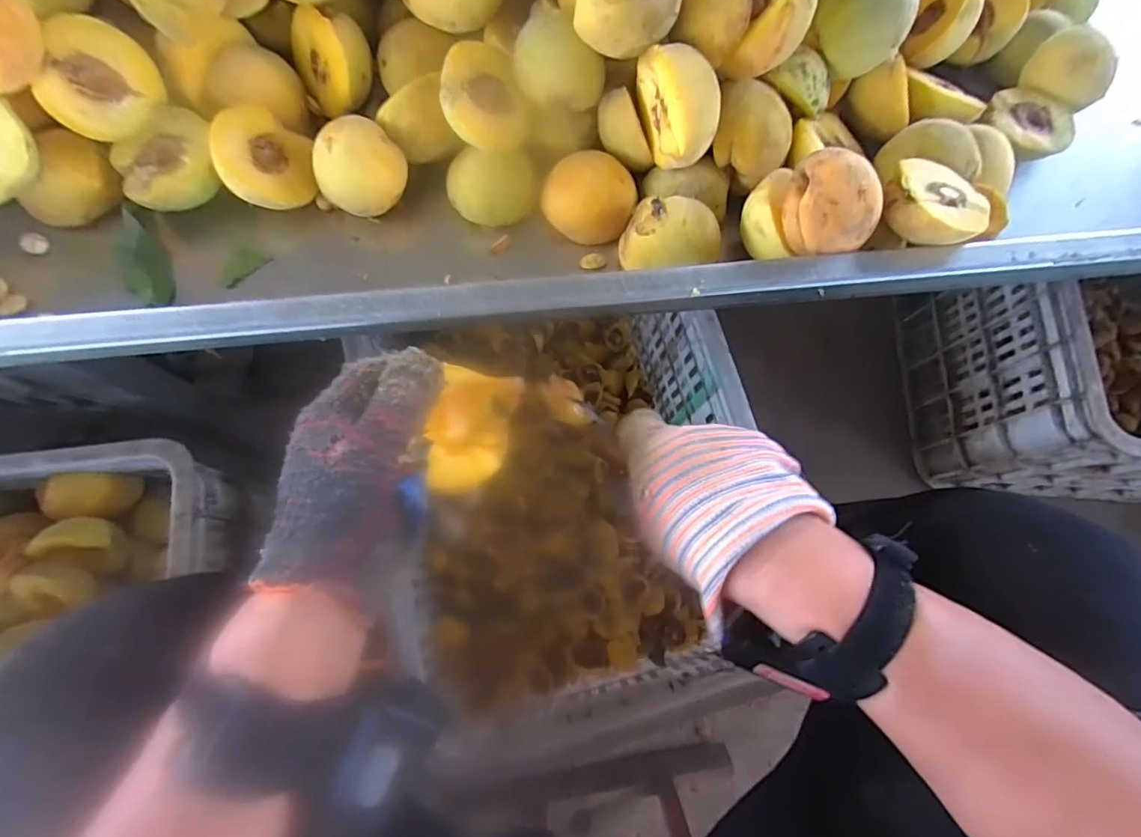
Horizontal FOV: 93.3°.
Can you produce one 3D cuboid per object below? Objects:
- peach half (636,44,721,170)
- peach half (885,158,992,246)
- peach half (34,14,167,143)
[{"bbox_3d":[0.071,-0.200,0.346,0.038,0.063,0.073,-15,75,-7],"label":"peach half"},{"bbox_3d":[0.238,-0.140,0.346,0.059,0.025,0.060,-10,74,-5],"label":"peach half"},{"bbox_3d":[-0.297,-0.214,0.342,0.065,0.032,0.061,-31,119,-7],"label":"peach half"}]

